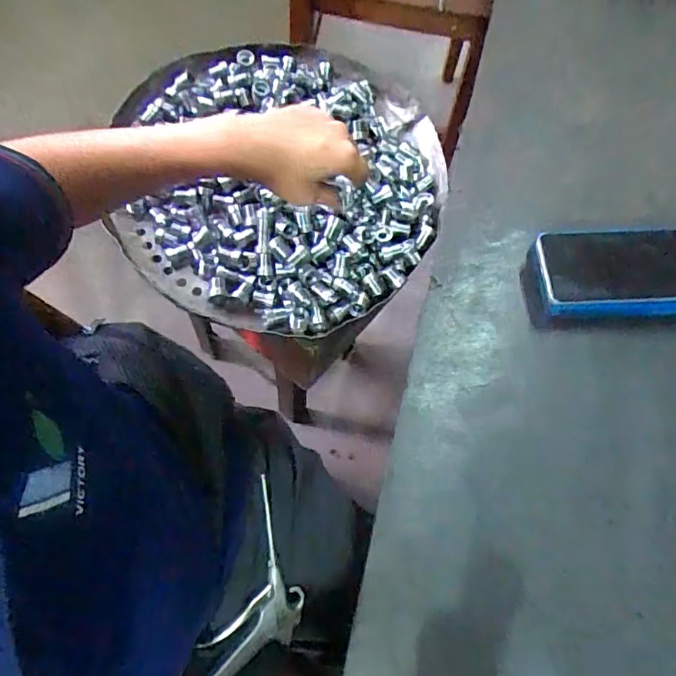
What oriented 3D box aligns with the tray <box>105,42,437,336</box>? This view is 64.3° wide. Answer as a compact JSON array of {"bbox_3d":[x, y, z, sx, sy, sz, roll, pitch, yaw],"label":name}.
[{"bbox_3d":[-0.061,-0.183,0.605,0.356,0.052,0.361,1,67,-2],"label":"tray"}]

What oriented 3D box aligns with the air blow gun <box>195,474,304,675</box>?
[{"bbox_3d":[-0.083,0.274,0.531,0.083,0.051,0.237,20,67,5],"label":"air blow gun"}]

